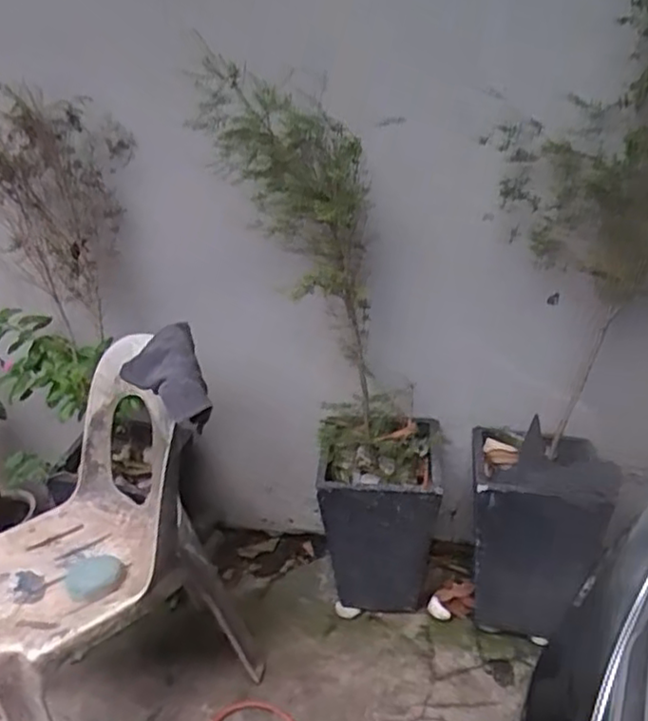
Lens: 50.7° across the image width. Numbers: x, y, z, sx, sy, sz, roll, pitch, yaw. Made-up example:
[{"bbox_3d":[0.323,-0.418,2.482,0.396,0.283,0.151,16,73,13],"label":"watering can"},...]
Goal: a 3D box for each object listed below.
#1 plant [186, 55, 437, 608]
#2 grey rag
[{"bbox_3d":[0.021,0.001,1.503,0.401,1.117,0.328,-3,27,-7],"label":"plant"},{"bbox_3d":[-0.311,0.033,1.321,0.148,0.125,0.235,-7,28,-16],"label":"grey rag"}]

